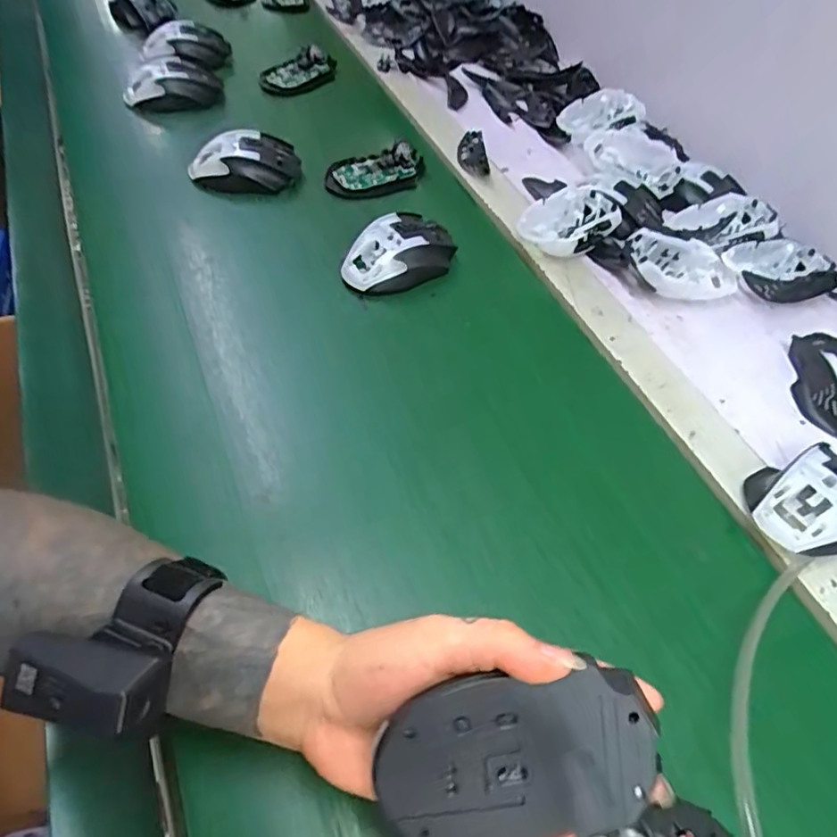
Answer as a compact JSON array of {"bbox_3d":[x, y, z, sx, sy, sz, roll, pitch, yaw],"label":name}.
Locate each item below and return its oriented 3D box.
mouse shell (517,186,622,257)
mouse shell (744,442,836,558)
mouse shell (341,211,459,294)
[{"bbox_3d":[0.154,-0.199,0.600,0.118,0.033,0.064,-25,59,-19],"label":"mouse shell"},{"bbox_3d":[0.302,0.053,0.426,0.132,0.041,0.071,-17,57,-14],"label":"mouse shell"},{"bbox_3d":[-0.019,-0.157,0.564,0.110,0.041,0.069,-33,62,-23],"label":"mouse shell"}]

